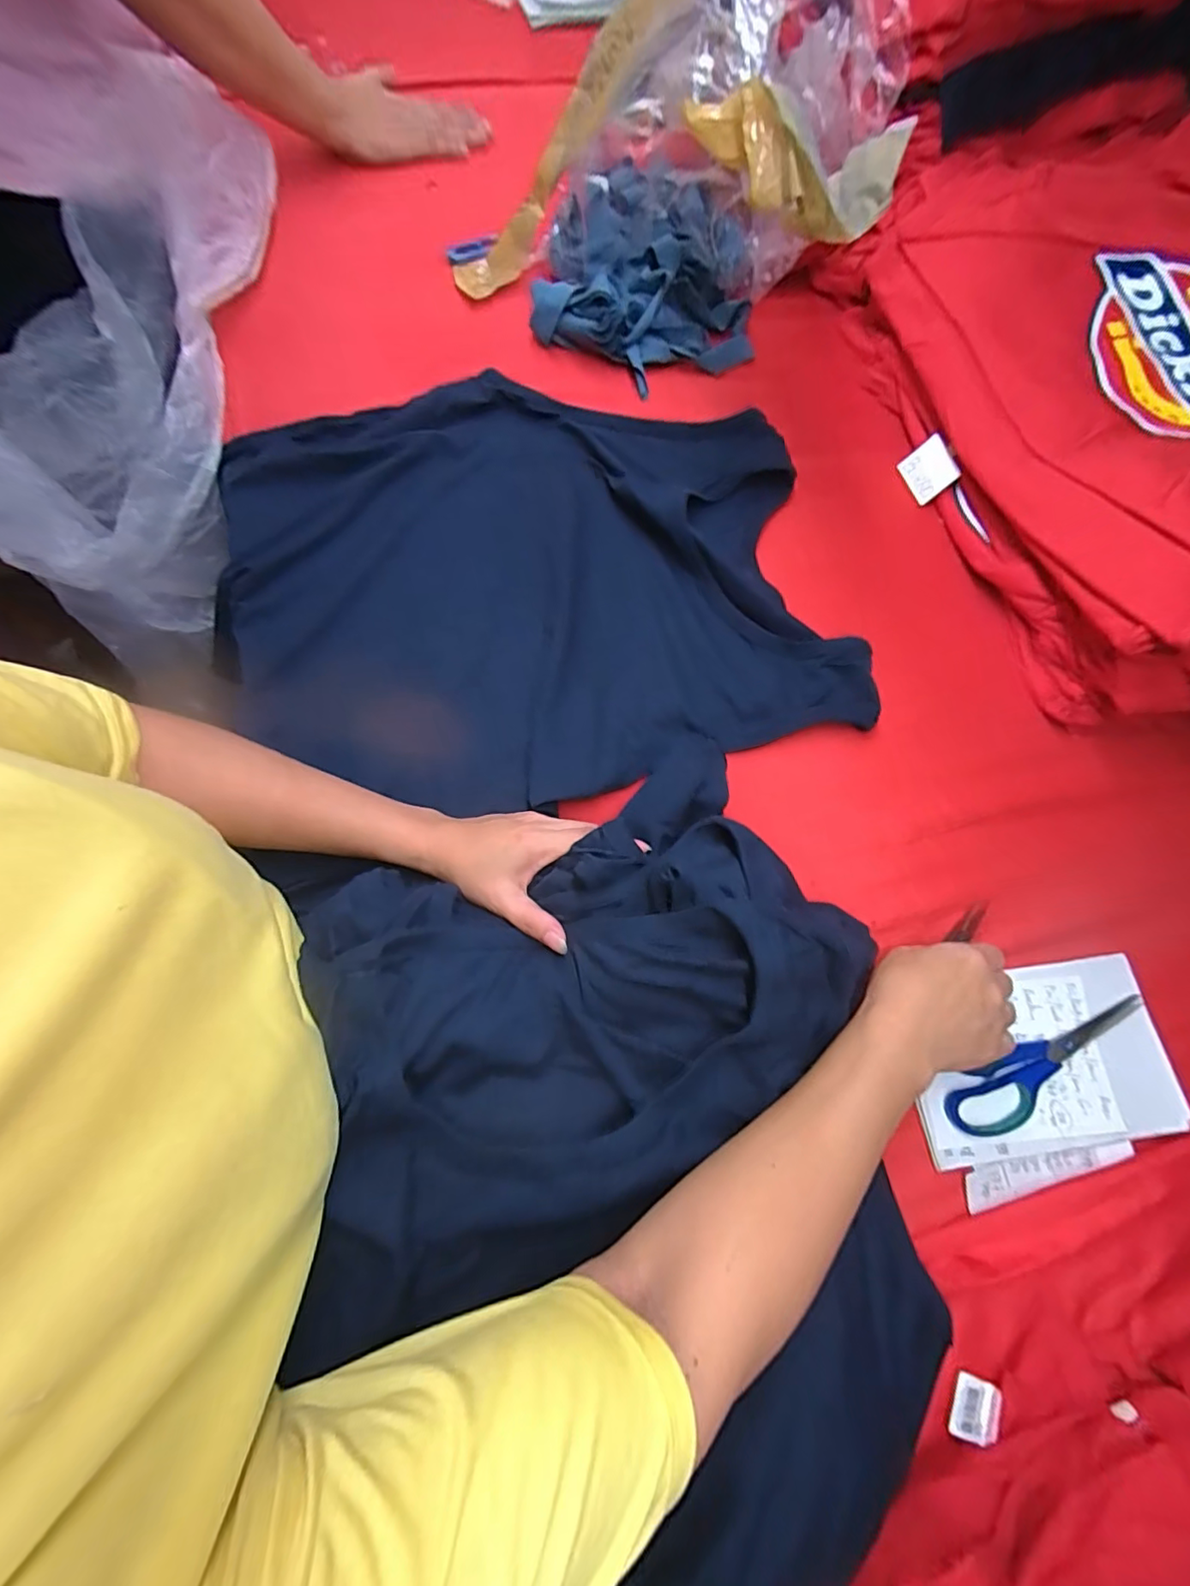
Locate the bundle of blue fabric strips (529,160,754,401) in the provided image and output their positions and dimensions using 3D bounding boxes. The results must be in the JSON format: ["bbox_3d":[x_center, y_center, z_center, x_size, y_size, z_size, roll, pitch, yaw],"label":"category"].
[{"bbox_3d":[0.060,-0.536,0.571,0.234,0.075,0.188,14,72,-4],"label":"bundle of blue fabric strips"}]

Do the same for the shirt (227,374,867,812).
[{"bbox_3d":[-0.060,-0.198,0.506,0.518,0.032,0.416,-14,77,-7],"label":"shirt"}]

